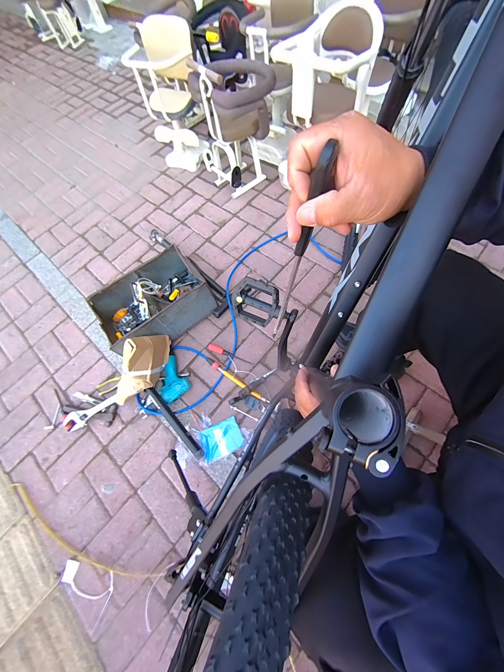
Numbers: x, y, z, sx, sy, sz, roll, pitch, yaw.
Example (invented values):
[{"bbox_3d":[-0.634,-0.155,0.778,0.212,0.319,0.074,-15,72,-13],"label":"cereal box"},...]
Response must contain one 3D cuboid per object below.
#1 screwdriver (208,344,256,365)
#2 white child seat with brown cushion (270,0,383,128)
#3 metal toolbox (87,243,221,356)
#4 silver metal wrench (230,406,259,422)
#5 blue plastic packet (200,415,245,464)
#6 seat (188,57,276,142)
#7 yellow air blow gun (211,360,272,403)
[{"bbox_3d":[-0.084,0.078,0.961,0.199,0.030,0.027,23,70,4],"label":"screwdriver"},{"bbox_3d":[0.262,-1.025,0.905,0.338,0.247,0.266,33,71,8],"label":"white child seat with brown cushion"},{"bbox_3d":[-0.376,-0.137,0.962,0.427,0.186,0.291,-37,71,-11],"label":"metal toolbox"},{"bbox_3d":[-0.027,0.283,0.873,0.112,0.012,0.012,25,70,5],"label":"silver metal wrench"},{"bbox_3d":[-0.107,0.365,0.848,0.142,0.012,0.106,-21,73,-12],"label":"blue plastic packet"},{"bbox_3d":[-0.085,-1.017,1.031,0.336,0.214,0.310,-4,70,-6],"label":"seat"},{"bbox_3d":[-0.047,0.181,0.911,0.262,0.032,0.026,35,71,9],"label":"yellow air blow gun"}]

